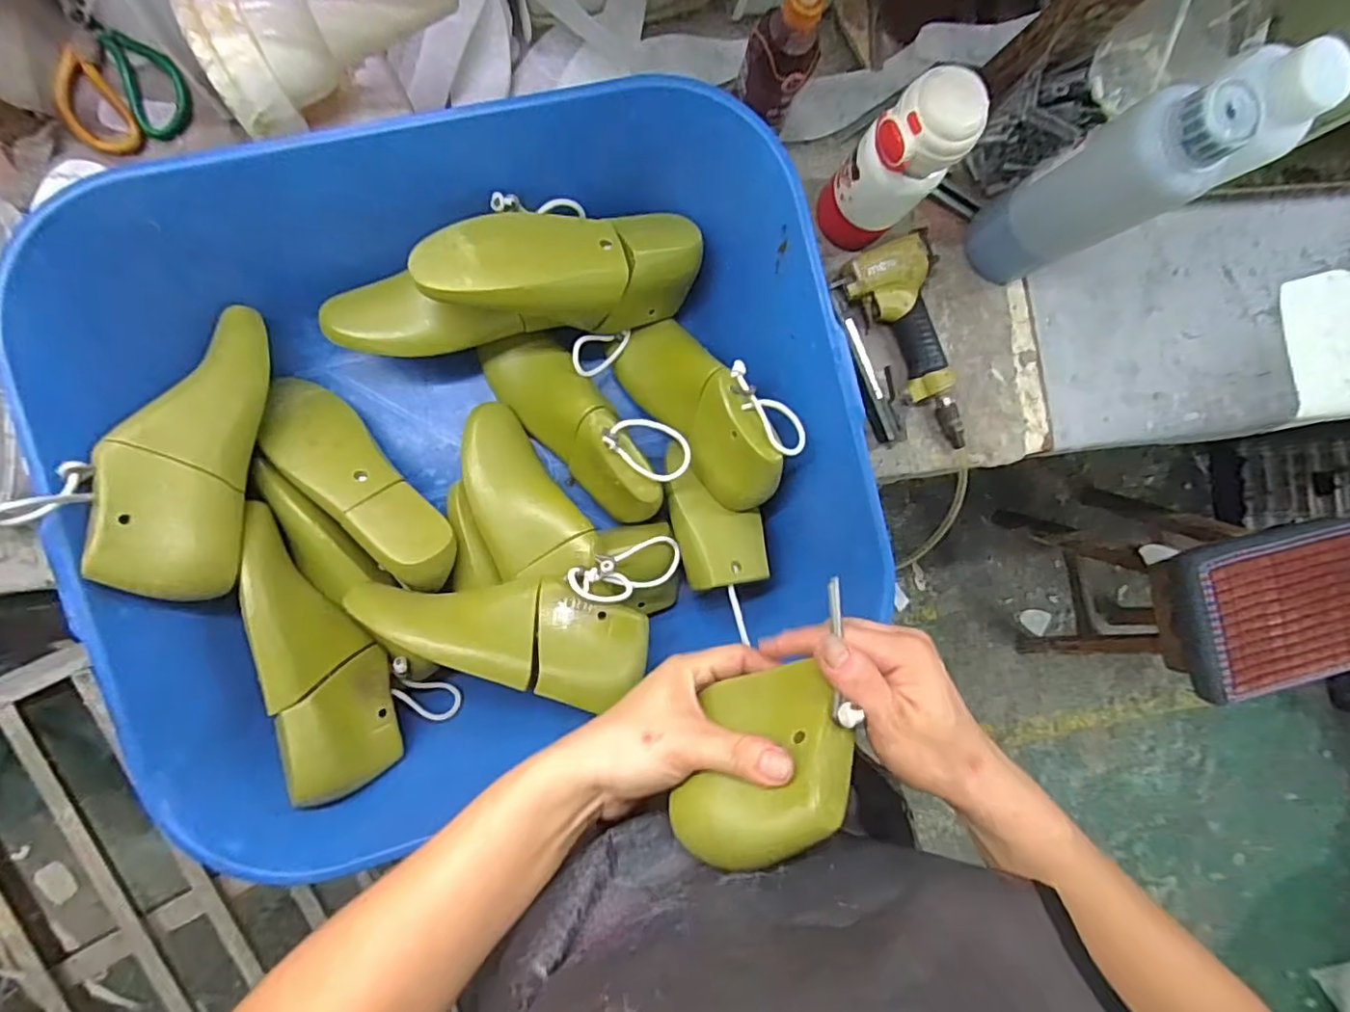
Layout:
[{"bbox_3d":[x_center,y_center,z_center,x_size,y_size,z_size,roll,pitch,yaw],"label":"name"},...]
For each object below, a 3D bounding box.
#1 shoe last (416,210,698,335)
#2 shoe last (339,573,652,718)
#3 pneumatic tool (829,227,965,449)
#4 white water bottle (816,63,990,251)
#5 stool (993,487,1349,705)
[{"bbox_3d":[-0.090,-0.205,0.534,0.245,0.073,0.088,-10,92,-28],"label":"shoe last"},{"bbox_3d":[-0.141,0.093,0.519,0.233,0.073,0.084,21,87,-9],"label":"shoe last"},{"bbox_3d":[0.241,-0.169,0.672,0.116,0.041,0.228,-14,92,-9],"label":"pneumatic tool"},{"bbox_3d":[0.201,-0.313,0.582,0.068,0.192,0.078,-43,96,-7],"label":"white water bottle"},{"bbox_3d":[0.960,0.147,1.226,0.296,0.475,0.317,-14,93,-9],"label":"stool"}]

